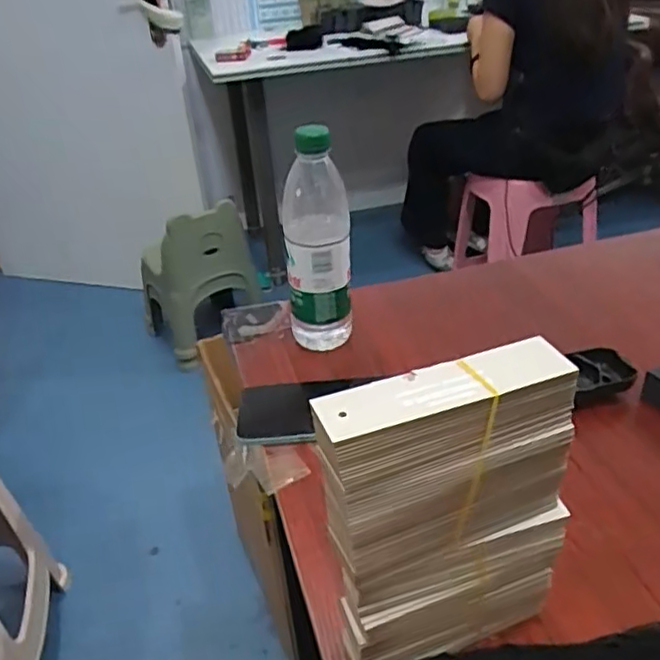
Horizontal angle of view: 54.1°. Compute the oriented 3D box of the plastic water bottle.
[{"bbox_3d":[-0.013,-0.085,0.628,0.062,0.221,0.058,-5,33,-1],"label":"plastic water bottle"}]

